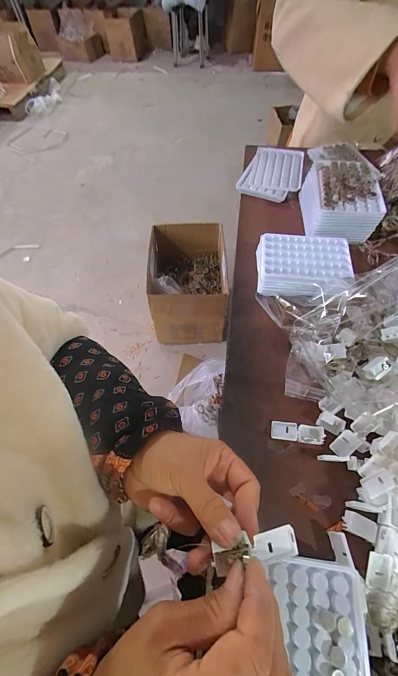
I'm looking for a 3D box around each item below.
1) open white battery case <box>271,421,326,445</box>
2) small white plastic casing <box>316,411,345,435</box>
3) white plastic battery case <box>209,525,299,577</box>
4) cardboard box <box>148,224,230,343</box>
[{"bbox_3d":[0.109,0.106,0.311,0.054,0.013,0.020,7,60,6],"label":"open white battery case"},{"bbox_3d":[0.146,0.094,0.309,0.026,0.010,0.016,27,64,16],"label":"small white plastic casing"},{"bbox_3d":[0.037,0.140,0.183,0.055,0.014,0.018,-9,61,-6],"label":"white plastic battery case"},{"bbox_3d":[-0.041,-0.223,1.153,0.290,0.276,0.417,-3,60,0],"label":"cardboard box"}]

